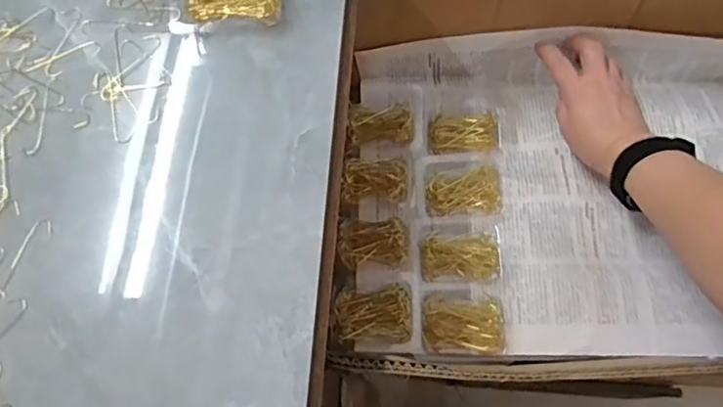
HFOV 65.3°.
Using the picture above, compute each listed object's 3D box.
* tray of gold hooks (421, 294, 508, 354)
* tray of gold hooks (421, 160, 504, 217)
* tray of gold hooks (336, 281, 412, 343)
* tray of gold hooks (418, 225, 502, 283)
[{"bbox_3d":[0.096,0.110,0.531,0.077,0.015,0.055,2,70,5],"label":"tray of gold hooks"},{"bbox_3d":[0.103,-0.018,0.573,0.077,0.017,0.057,-5,70,3],"label":"tray of gold hooks"},{"bbox_3d":[0.011,0.101,0.529,0.071,0.017,0.054,-1,70,4],"label":"tray of gold hooks"},{"bbox_3d":[0.097,0.047,0.549,0.079,0.017,0.055,0,70,5],"label":"tray of gold hooks"}]

